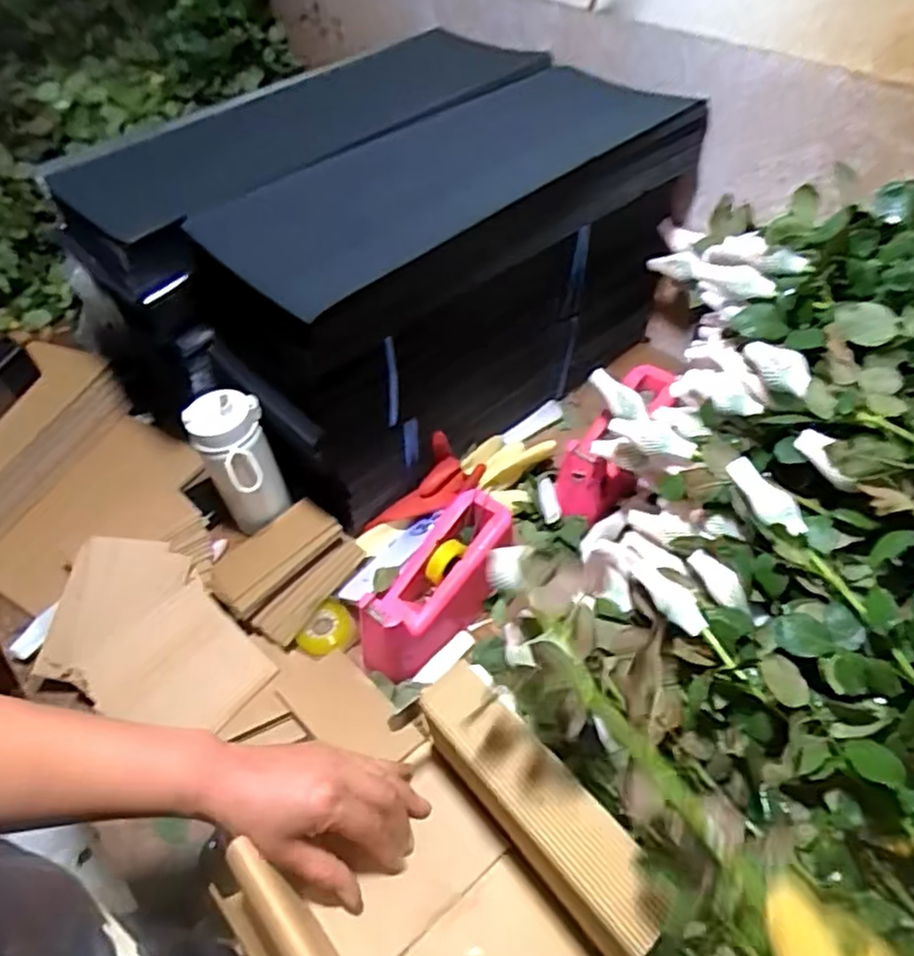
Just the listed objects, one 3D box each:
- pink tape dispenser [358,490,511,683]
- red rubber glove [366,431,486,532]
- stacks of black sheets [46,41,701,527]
[{"bbox_3d":[-0.020,0.121,0.734,0.088,0.109,0.197,25,55,24],"label":"pink tape dispenser"},{"bbox_3d":[-0.046,0.013,0.816,0.155,0.052,0.062,-37,53,-1],"label":"red rubber glove"},{"bbox_3d":[-0.098,-0.280,0.897,0.621,0.347,0.508,-33,54,-22],"label":"stacks of black sheets"}]

